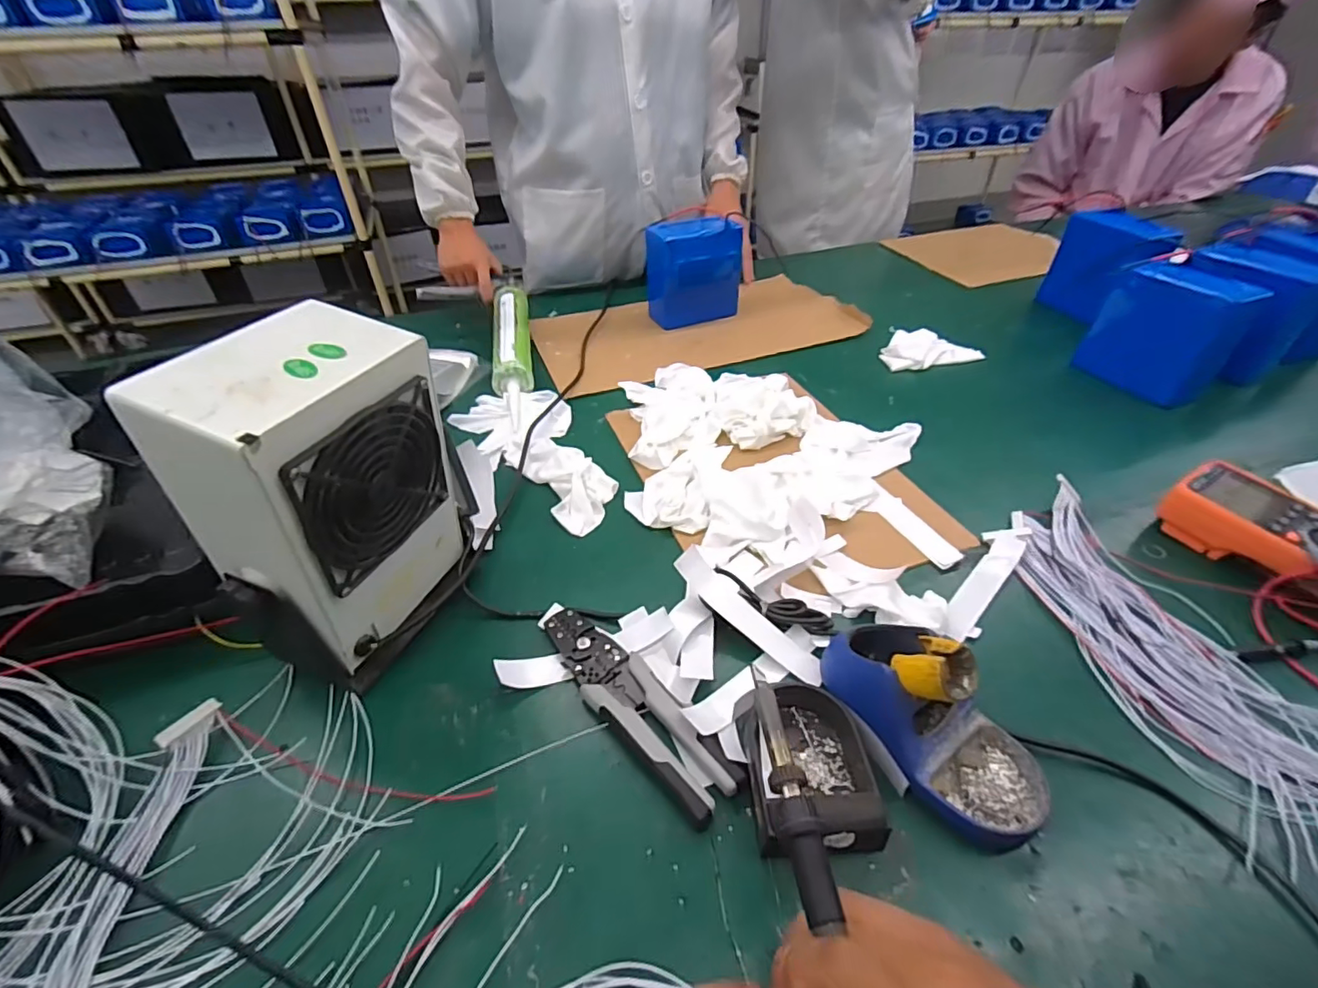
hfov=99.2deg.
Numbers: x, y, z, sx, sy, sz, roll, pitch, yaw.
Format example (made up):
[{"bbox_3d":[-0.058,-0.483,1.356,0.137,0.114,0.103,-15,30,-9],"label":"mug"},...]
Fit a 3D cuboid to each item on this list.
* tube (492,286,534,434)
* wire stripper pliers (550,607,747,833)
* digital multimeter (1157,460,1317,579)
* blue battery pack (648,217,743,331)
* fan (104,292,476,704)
[{"bbox_3d":[-0.212,-0.209,0.811,0.054,0.065,0.319,-8,42,-6],"label":"tube"},{"bbox_3d":[-0.021,0.152,0.421,0.050,0.020,0.196,-31,49,-28],"label":"wire stripper pliers"},{"bbox_3d":[0.573,0.047,0.506,0.103,0.054,0.195,-15,43,-14],"label":"digital multimeter"},{"bbox_3d":[0.055,-0.356,0.910,0.146,0.148,0.071,-13,42,-11],"label":"blue battery pack"},{"bbox_3d":[-0.232,0.016,0.409,0.104,0.250,0.155,14,44,19],"label":"fan"}]

